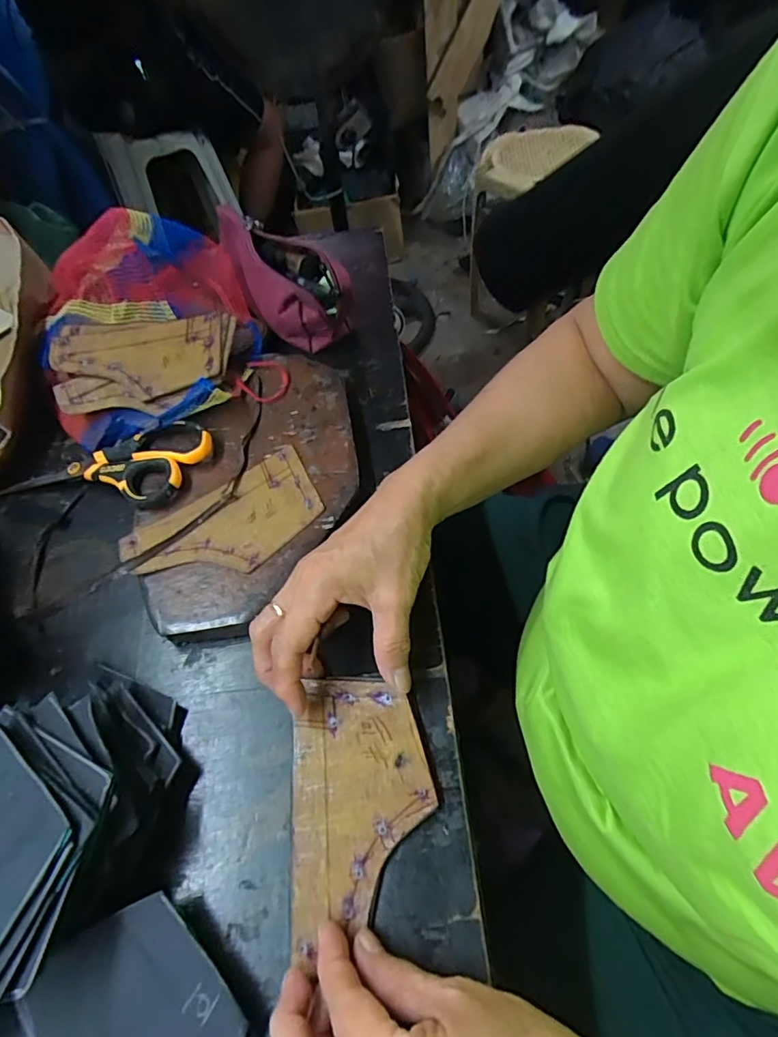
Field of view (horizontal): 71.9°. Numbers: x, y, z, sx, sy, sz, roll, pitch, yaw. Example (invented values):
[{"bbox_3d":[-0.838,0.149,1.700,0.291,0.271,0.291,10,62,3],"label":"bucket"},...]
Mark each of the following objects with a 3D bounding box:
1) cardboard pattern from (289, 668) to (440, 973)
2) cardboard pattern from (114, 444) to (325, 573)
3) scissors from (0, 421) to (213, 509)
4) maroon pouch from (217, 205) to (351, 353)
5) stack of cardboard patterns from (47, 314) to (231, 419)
[{"bbox_3d":[-0.017,0.156,0.306,0.079,0.004,0.129,-10,56,3],"label":"cardboard pattern"},{"bbox_3d":[-0.121,0.004,0.399,0.143,0.005,0.082,-31,59,-13],"label":"cardboard pattern"},{"bbox_3d":[-0.242,-0.040,0.453,0.196,0.016,0.080,-5,57,15],"label":"scissors"},{"bbox_3d":[-0.110,-0.260,0.560,0.104,0.069,0.200,-18,57,-5],"label":"maroon pouch"},{"bbox_3d":[-0.215,-0.137,0.470,0.150,0.012,0.095,-6,70,-3],"label":"stack of cardboard patterns"}]

